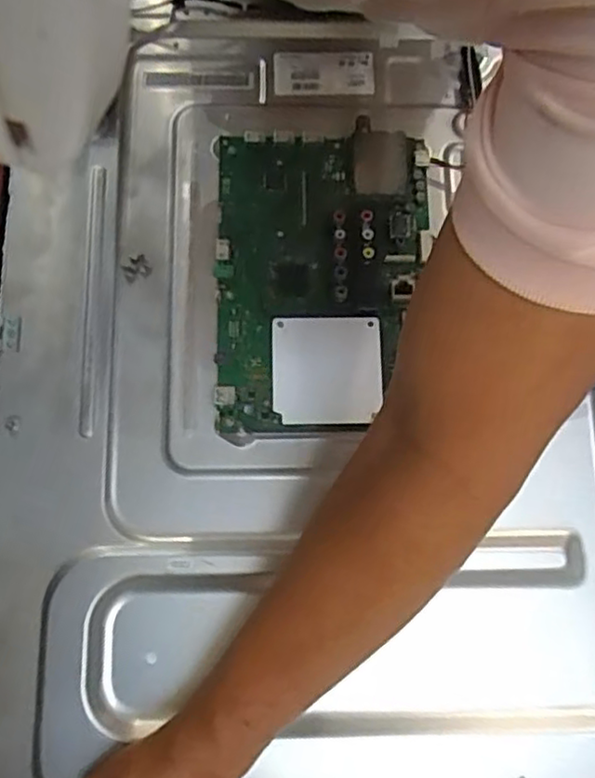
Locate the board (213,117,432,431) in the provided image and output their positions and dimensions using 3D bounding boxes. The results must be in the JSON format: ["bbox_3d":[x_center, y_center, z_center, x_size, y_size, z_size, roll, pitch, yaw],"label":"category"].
[{"bbox_3d":[0.016,-0.082,0.475,0.147,0.022,0.216,0,79,0],"label":"board"}]

